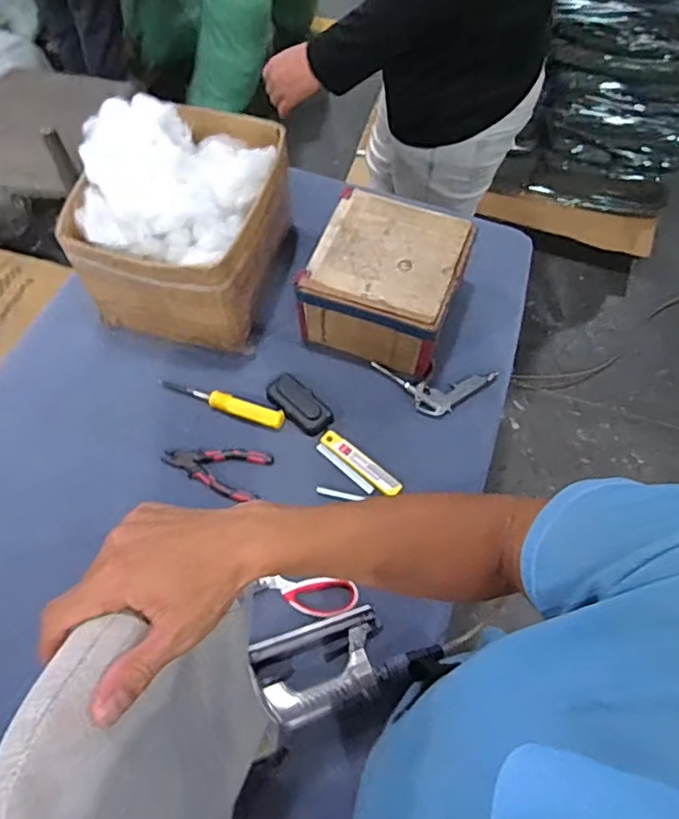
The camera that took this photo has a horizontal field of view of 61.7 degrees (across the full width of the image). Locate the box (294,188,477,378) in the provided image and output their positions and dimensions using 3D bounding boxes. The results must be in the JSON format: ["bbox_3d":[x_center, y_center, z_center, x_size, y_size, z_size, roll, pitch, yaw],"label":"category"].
[{"bbox_3d":[0.071,-0.195,0.880,0.210,0.122,0.218,18,62,10],"label":"box"}]

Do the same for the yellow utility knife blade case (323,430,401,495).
[{"bbox_3d":[0.030,0.074,0.805,0.135,0.007,0.028,36,67,18],"label":"yellow utility knife blade case"}]

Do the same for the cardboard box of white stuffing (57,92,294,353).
[{"bbox_3d":[-0.234,-0.296,0.861,0.258,0.235,0.295,12,61,6],"label":"cardboard box of white stuffing"}]

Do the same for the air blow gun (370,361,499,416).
[{"bbox_3d":[0.146,-0.030,0.861,0.184,0.016,0.078,2,61,1],"label":"air blow gun"}]

